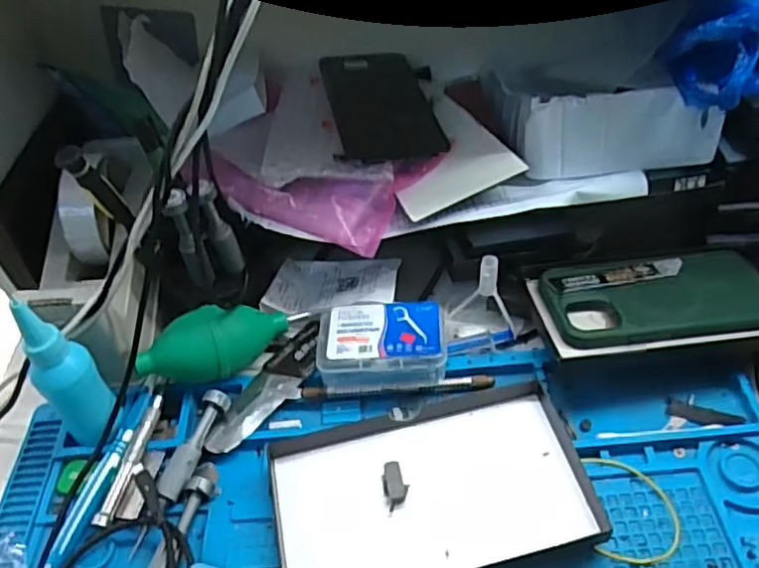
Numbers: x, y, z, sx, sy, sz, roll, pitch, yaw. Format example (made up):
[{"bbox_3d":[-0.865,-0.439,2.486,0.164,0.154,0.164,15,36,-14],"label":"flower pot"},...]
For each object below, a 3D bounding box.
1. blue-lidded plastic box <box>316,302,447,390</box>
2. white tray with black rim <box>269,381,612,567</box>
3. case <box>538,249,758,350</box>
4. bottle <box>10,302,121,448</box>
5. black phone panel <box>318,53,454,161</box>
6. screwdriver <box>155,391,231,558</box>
[{"bbox_3d":[0.002,0.042,0.443,0.083,0.032,0.054,-2,46,5],"label":"blue-lidded plastic box"},{"bbox_3d":[0.030,0.123,0.386,0.177,0.024,0.100,-12,46,-5],"label":"white tray with black rim"},{"bbox_3d":[0.189,0.008,0.444,0.150,0.008,0.074,-7,44,-5],"label":"case"},{"bbox_3d":[-0.190,0.057,0.398,0.030,0.107,0.031,2,46,9],"label":"bottle"},{"bbox_3d":[-0.001,-0.144,0.511,0.075,0.012,0.157,-11,46,-4],"label":"black phone panel"},{"bbox_3d":[-0.124,0.114,0.404,0.015,0.022,0.106,12,49,17],"label":"screwdriver"}]

